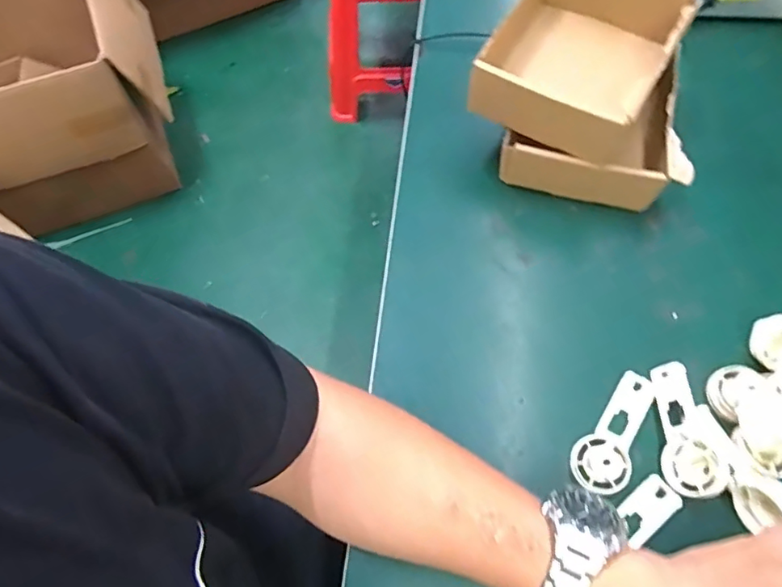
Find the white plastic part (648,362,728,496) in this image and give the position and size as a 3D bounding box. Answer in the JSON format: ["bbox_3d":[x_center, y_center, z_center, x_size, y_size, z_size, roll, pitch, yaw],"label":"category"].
[{"bbox_3d":[0.207,0.097,0.379,0.035,0.010,0.094,-20,56,23],"label":"white plastic part"}]

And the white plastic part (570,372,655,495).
[{"bbox_3d":[0.168,0.101,0.387,0.039,0.009,0.092,34,70,15],"label":"white plastic part"}]

